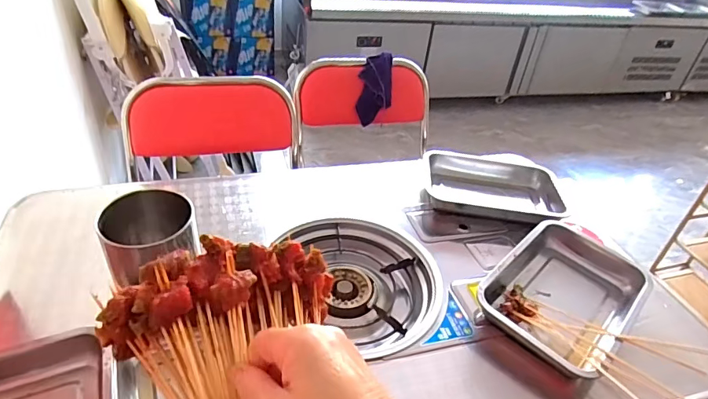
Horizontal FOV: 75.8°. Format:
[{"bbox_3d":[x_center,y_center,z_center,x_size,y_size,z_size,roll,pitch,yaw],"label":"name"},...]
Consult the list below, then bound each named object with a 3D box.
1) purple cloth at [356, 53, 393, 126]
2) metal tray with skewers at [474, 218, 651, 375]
[{"bbox_3d":[0.064,-0.328,1.363,0.107,0.205,0.035,-2,14,-20],"label":"purple cloth"},{"bbox_3d":[0.386,0.180,0.844,0.220,0.087,0.316,33,44,30],"label":"metal tray with skewers"}]

